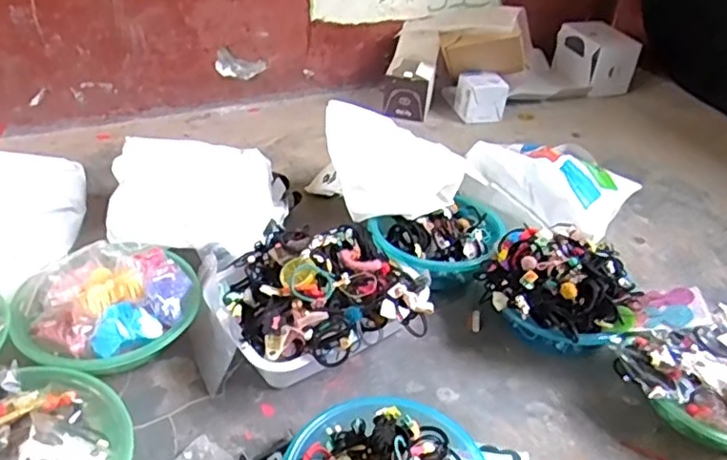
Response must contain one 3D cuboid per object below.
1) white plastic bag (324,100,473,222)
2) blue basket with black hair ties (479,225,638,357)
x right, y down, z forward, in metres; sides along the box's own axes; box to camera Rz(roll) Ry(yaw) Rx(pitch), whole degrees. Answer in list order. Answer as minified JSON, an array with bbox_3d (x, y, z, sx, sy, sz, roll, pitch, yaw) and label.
[{"bbox_3d":[0.058,-0.128,1.093,0.246,0.133,0.187,-1,36,-9],"label":"white plastic bag"},{"bbox_3d":[0.288,0.091,0.931,0.219,0.155,0.195,20,39,20],"label":"blue basket with black hair ties"}]

